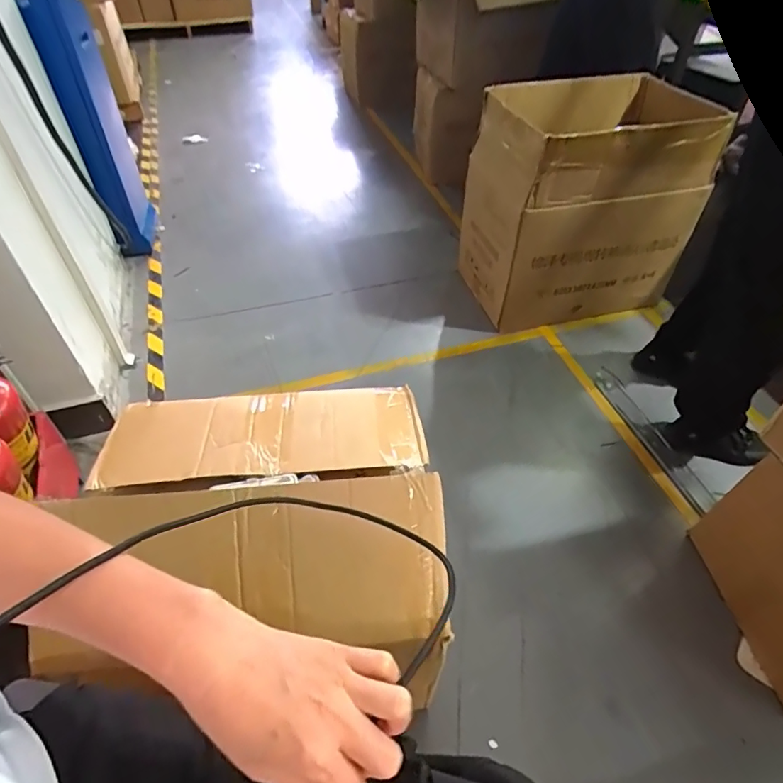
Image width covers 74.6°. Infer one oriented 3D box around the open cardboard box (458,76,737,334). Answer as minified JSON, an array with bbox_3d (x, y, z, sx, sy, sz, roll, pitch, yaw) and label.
[{"bbox_3d":[0.620,-0.581,1.610,0.731,0.583,0.449,-6,48,-6],"label":"open cardboard box"}]

